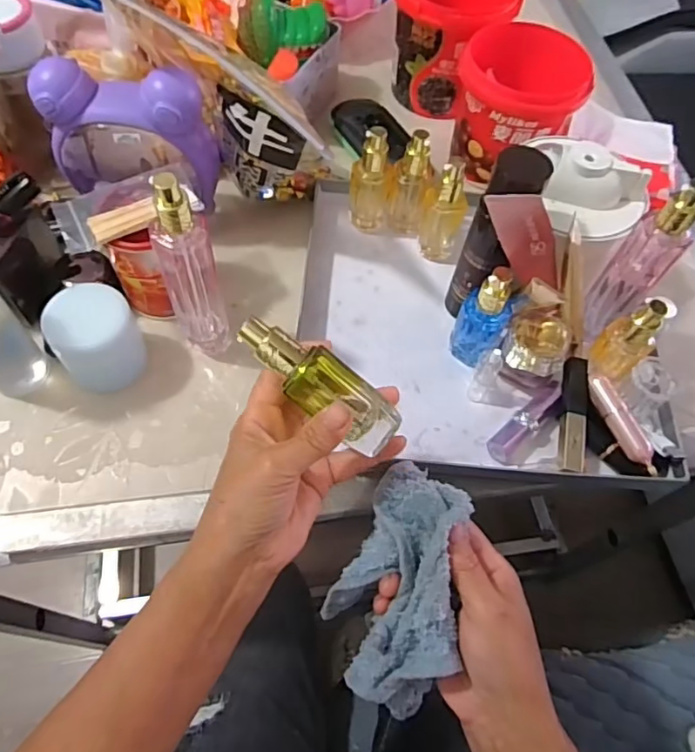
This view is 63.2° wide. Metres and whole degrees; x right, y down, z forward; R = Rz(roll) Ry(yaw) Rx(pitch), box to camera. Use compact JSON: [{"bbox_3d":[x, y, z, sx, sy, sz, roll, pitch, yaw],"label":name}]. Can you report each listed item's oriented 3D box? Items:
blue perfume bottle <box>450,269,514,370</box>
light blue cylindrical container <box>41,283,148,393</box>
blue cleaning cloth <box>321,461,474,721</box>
[{"bbox_3d":[0.115,-0.050,0.468,0.039,0.103,0.033,28,63,11],"label":"blue perfume bottle"},{"bbox_3d":[-0.195,-0.028,0.445,0.063,0.076,0.055,-32,68,-20],"label":"light blue cylindrical container"},{"bbox_3d":[0.026,0.137,0.339,0.072,0.078,0.161,8,89,0],"label":"blue cleaning cloth"}]

